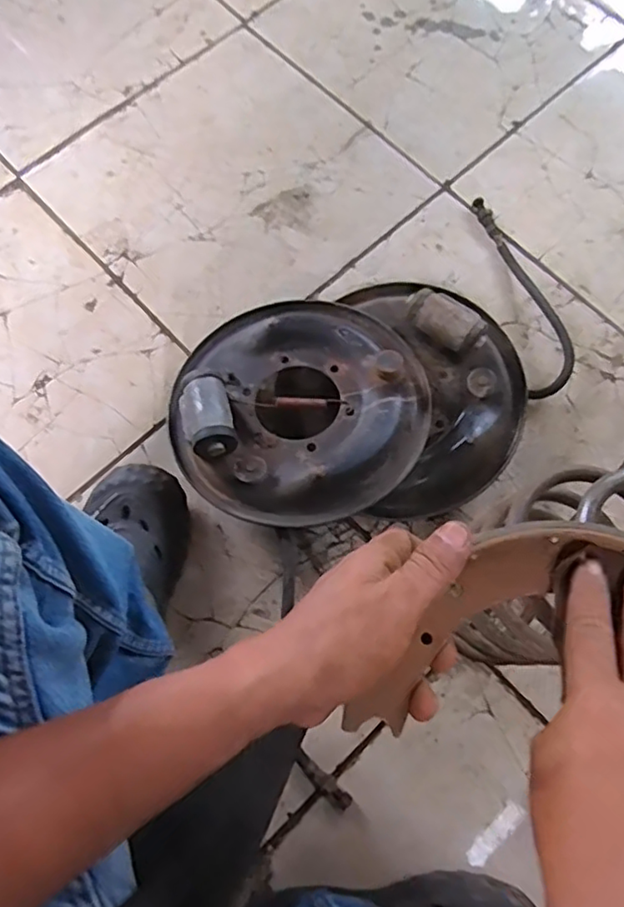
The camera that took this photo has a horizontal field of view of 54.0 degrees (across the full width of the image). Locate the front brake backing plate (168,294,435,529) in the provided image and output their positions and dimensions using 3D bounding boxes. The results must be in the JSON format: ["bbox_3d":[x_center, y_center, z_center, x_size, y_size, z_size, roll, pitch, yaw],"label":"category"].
[{"bbox_3d":[-0.016,-0.058,0.655,0.266,0.074,0.267,0,73,0],"label":"front brake backing plate"}]

